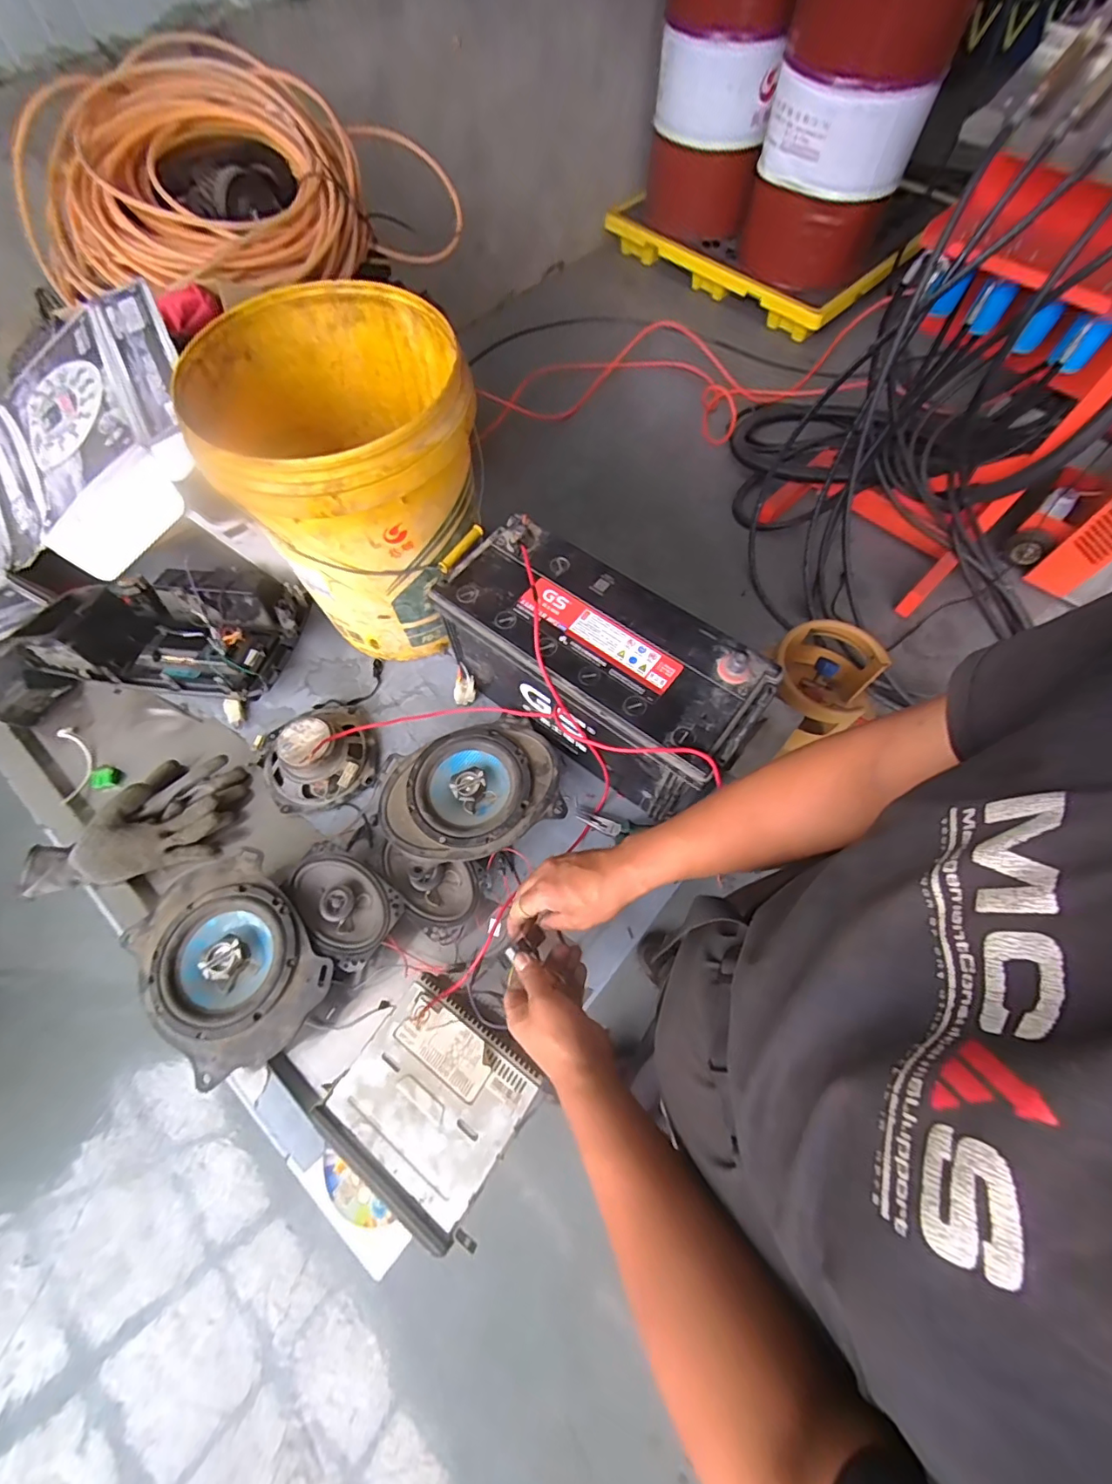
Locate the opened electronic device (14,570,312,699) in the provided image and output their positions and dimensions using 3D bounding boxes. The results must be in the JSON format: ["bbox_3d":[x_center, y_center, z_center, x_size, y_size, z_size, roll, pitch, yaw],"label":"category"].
[{"bbox_3d":[-0.531,-0.172,0.758,0.310,0.112,0.202,4,65,2],"label":"opened electronic device"}]

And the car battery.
[{"bbox_3d":[0.048,-0.088,0.676,0.390,0.195,0.161,36,70,15],"label":"car battery"}]

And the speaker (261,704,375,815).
[{"bbox_3d":[-0.341,0.010,0.734,0.153,0.063,0.144,0,65,0],"label":"speaker"}]

